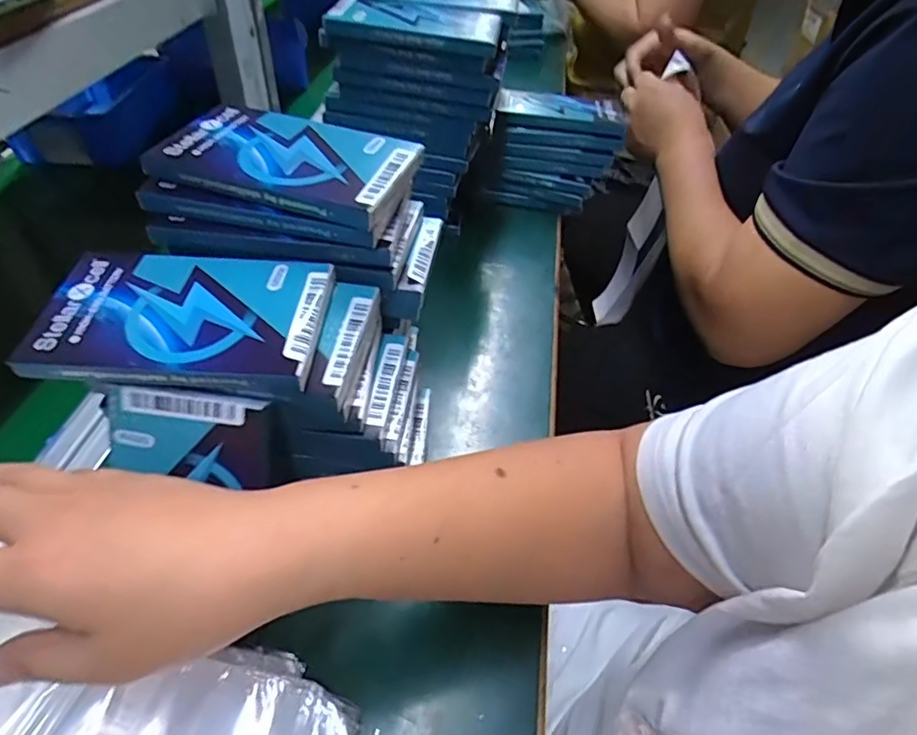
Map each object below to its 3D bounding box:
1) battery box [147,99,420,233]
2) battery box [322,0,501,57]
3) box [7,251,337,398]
[{"bbox_3d":[-0.095,-0.118,0.323,0.131,0.010,0.075,16,52,9],"label":"battery box"},{"bbox_3d":[-0.035,-0.274,0.462,0.134,0.017,0.071,8,45,5],"label":"battery box"},{"bbox_3d":[-0.133,-0.024,0.285,0.133,0.019,0.078,4,45,1],"label":"box"}]

